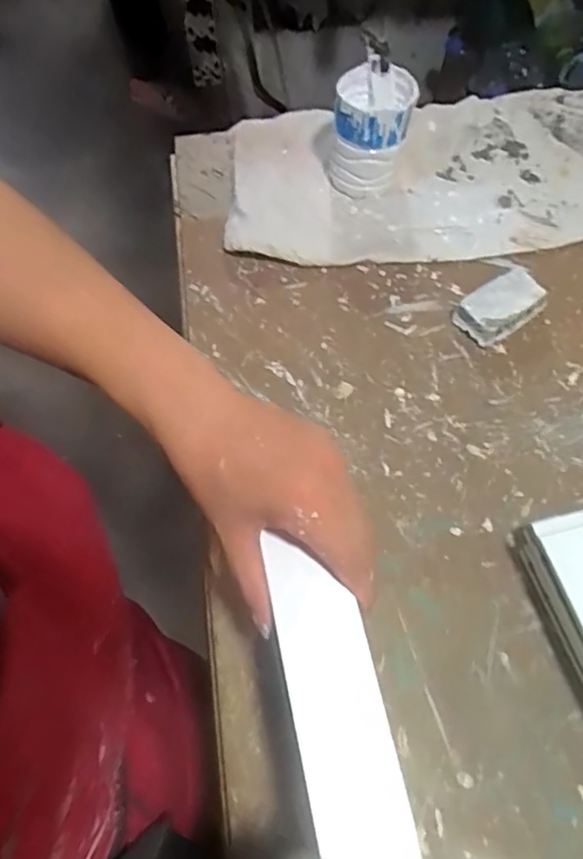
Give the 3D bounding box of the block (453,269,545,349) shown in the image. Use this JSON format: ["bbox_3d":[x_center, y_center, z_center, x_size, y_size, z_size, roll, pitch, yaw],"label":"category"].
[{"bbox_3d":[0.160,-0.094,0.474,0.065,0.026,0.038,-35,66,-16],"label":"block"}]

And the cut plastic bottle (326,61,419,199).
[{"bbox_3d":[0.065,-0.258,0.531,0.074,0.076,0.072,6,62,5],"label":"cut plastic bottle"}]

